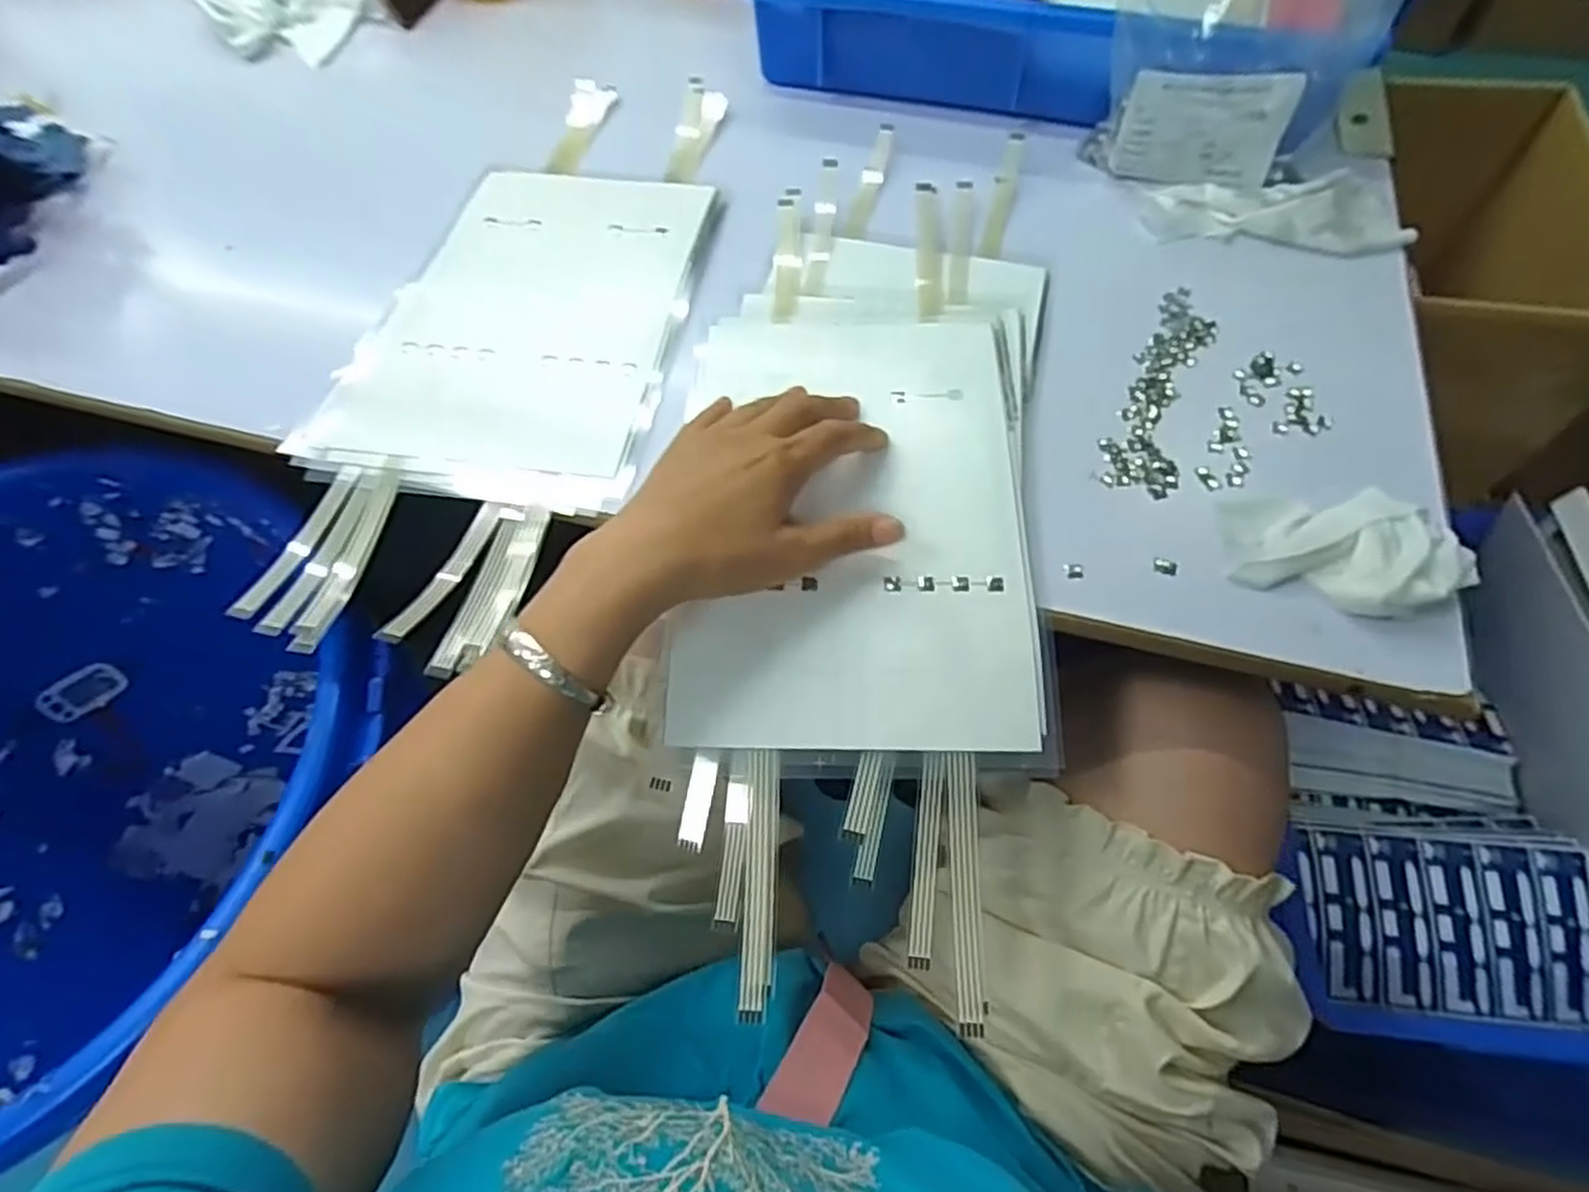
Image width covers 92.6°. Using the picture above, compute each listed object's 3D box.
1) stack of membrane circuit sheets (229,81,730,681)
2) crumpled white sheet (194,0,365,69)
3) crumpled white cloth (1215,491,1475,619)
[{"bbox_3d":[-0.165,-0.172,0.466,0.186,0.012,0.449,8,64,6],"label":"stack of membrane circuit sheets"},{"bbox_3d":[-0.430,-0.498,0.639,0.114,0.036,0.127,-37,66,-17],"label":"crumpled white sheet"},{"bbox_3d":[0.265,-0.023,0.363,0.099,0.017,0.066,1,63,3],"label":"crumpled white cloth"}]

